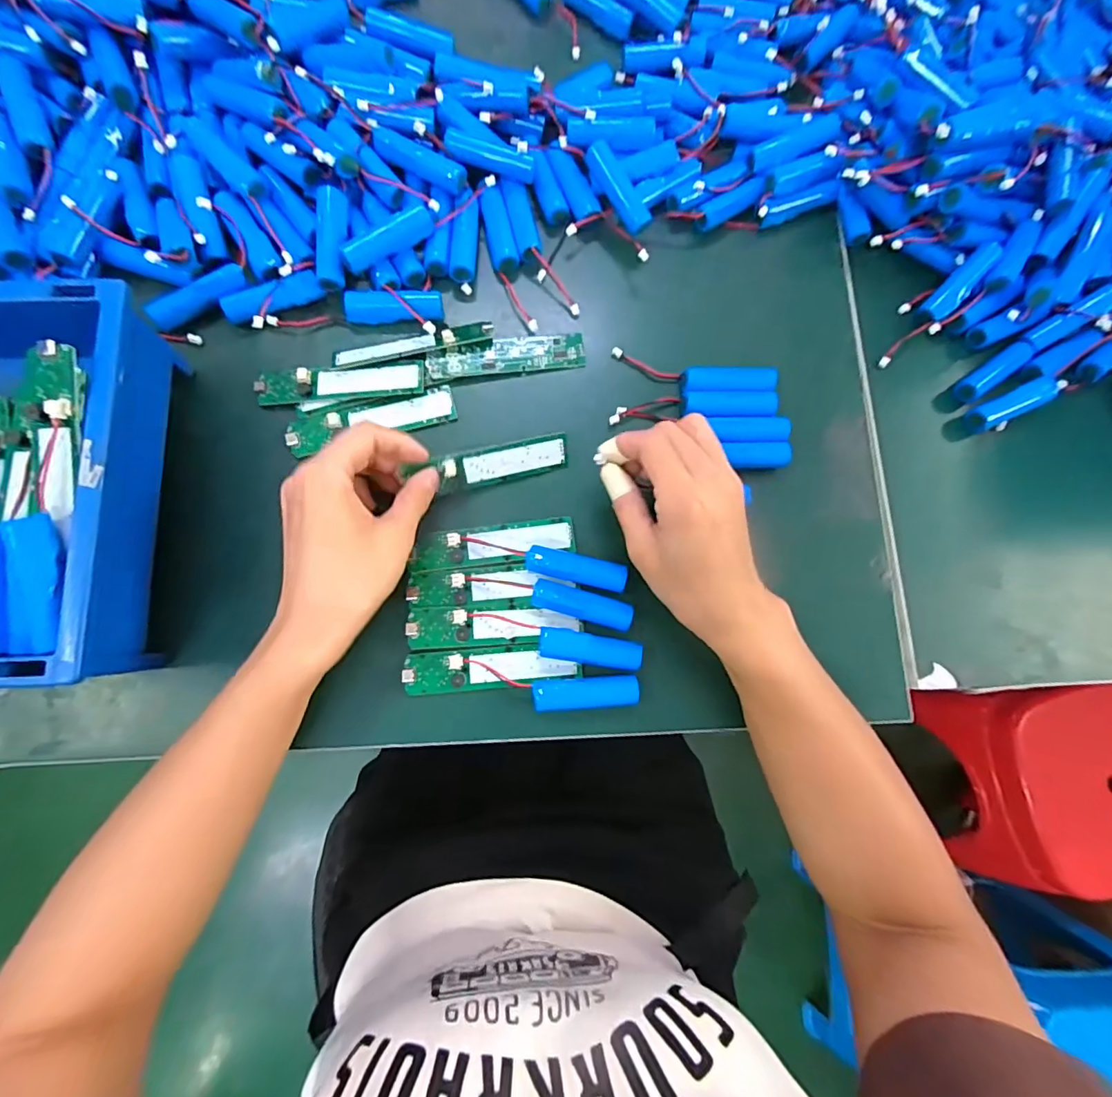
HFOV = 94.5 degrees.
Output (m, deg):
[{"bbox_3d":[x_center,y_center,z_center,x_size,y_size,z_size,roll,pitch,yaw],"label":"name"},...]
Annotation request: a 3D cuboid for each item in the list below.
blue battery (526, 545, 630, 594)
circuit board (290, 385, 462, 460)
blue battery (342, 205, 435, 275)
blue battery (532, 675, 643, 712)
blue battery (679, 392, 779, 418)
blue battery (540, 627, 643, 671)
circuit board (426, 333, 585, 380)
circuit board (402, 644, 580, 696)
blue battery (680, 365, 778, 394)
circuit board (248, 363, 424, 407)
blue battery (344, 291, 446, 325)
[{"bbox_3d":[0.013,0.014,0.345,0.066,0.021,0.018,13,79,-3],"label":"blue battery"},{"bbox_3d":[-0.128,-0.090,0.359,0.114,0.005,0.026,-13,82,-7],"label":"circuit board"},{"bbox_3d":[-0.118,-0.218,0.361,0.069,0.021,0.019,-36,85,-10],"label":"blue battery"},{"bbox_3d":[0.019,0.094,0.336,0.067,0.019,0.019,-3,81,-6],"label":"blue battery"},{"bbox_3d":[0.126,-0.104,0.378,0.069,0.016,0.019,-1,80,-6],"label":"blue battery"},{"bbox_3d":[0.022,0.066,0.339,0.066,0.017,0.019,11,79,-4],"label":"blue battery"},{"bbox_3d":[-0.036,-0.142,0.380,0.114,0.008,0.026,-8,81,-7],"label":"circuit board"},{"bbox_3d":[-0.041,0.079,0.338,0.112,0.009,0.028,-2,81,-6],"label":"circuit board"},{"bbox_3d":[0.126,-0.123,0.382,0.070,0.019,0.020,-3,81,-6],"label":"blue battery"},{"bbox_3d":[-0.152,-0.116,0.366,0.115,0.012,0.024,-4,81,-6],"label":"circuit board"},{"bbox_3d":[-0.115,-0.173,0.367,0.067,0.015,0.020,-3,81,-6],"label":"blue battery"}]

